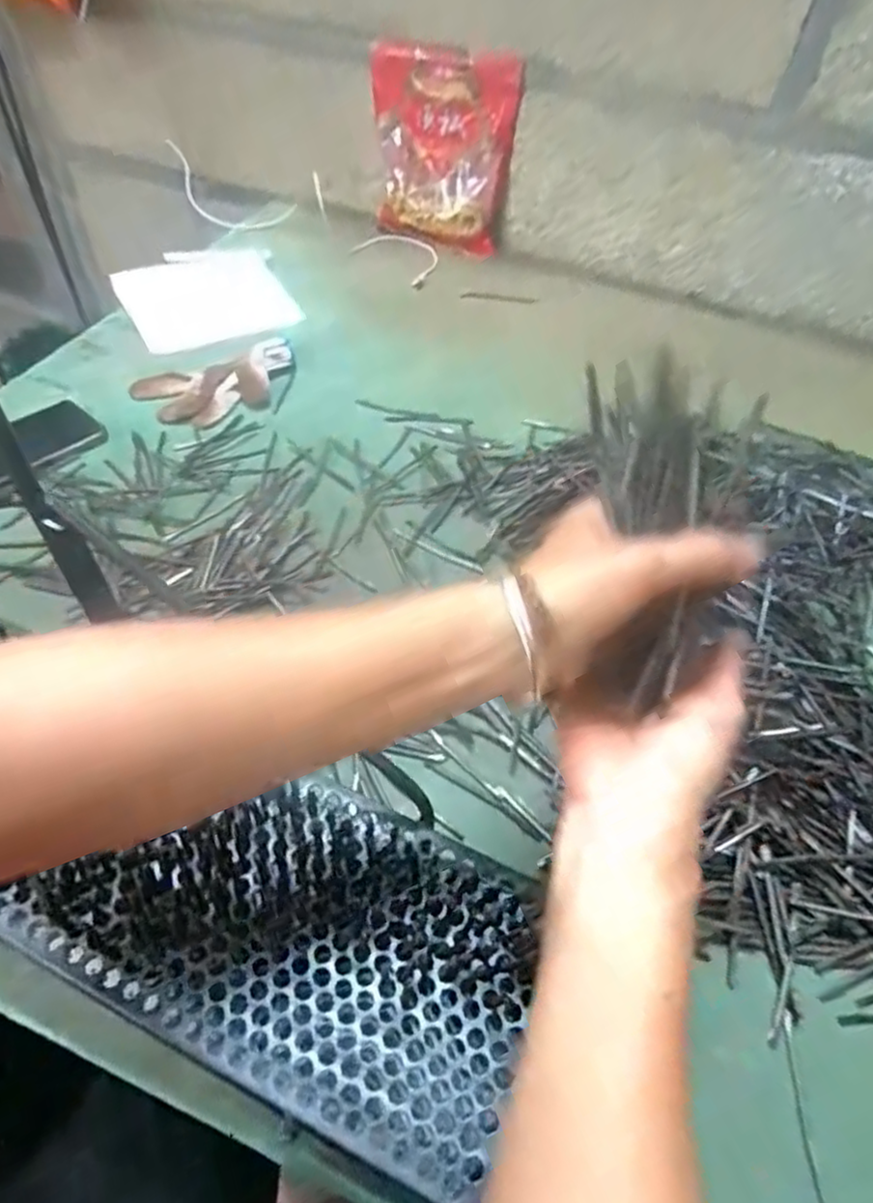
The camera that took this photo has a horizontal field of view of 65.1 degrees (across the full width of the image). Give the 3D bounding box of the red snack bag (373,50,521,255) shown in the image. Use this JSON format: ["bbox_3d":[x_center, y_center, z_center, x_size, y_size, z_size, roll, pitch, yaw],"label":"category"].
[{"bbox_3d":[-0.001,-0.621,0.939,0.201,0.202,0.074,20,53,10],"label":"red snack bag"}]

